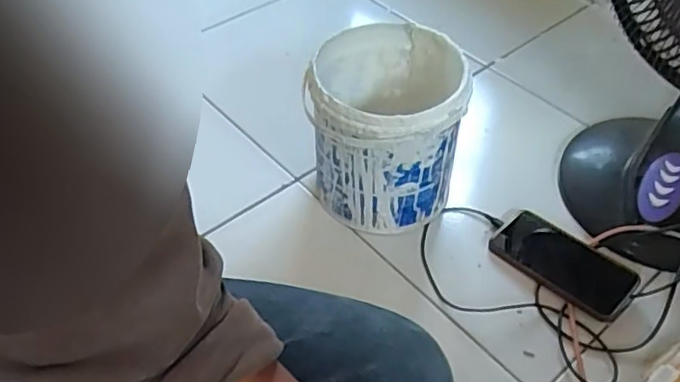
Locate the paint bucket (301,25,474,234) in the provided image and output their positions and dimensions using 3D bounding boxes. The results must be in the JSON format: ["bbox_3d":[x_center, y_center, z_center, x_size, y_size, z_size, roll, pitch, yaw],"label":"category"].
[{"bbox_3d":[0.058,-0.071,0.746,0.176,0.202,0.196,2,47,4],"label":"paint bucket"}]

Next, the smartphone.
[{"bbox_3d":[0.266,0.083,0.710,0.161,0.015,0.084,36,69,27],"label":"smartphone"}]

